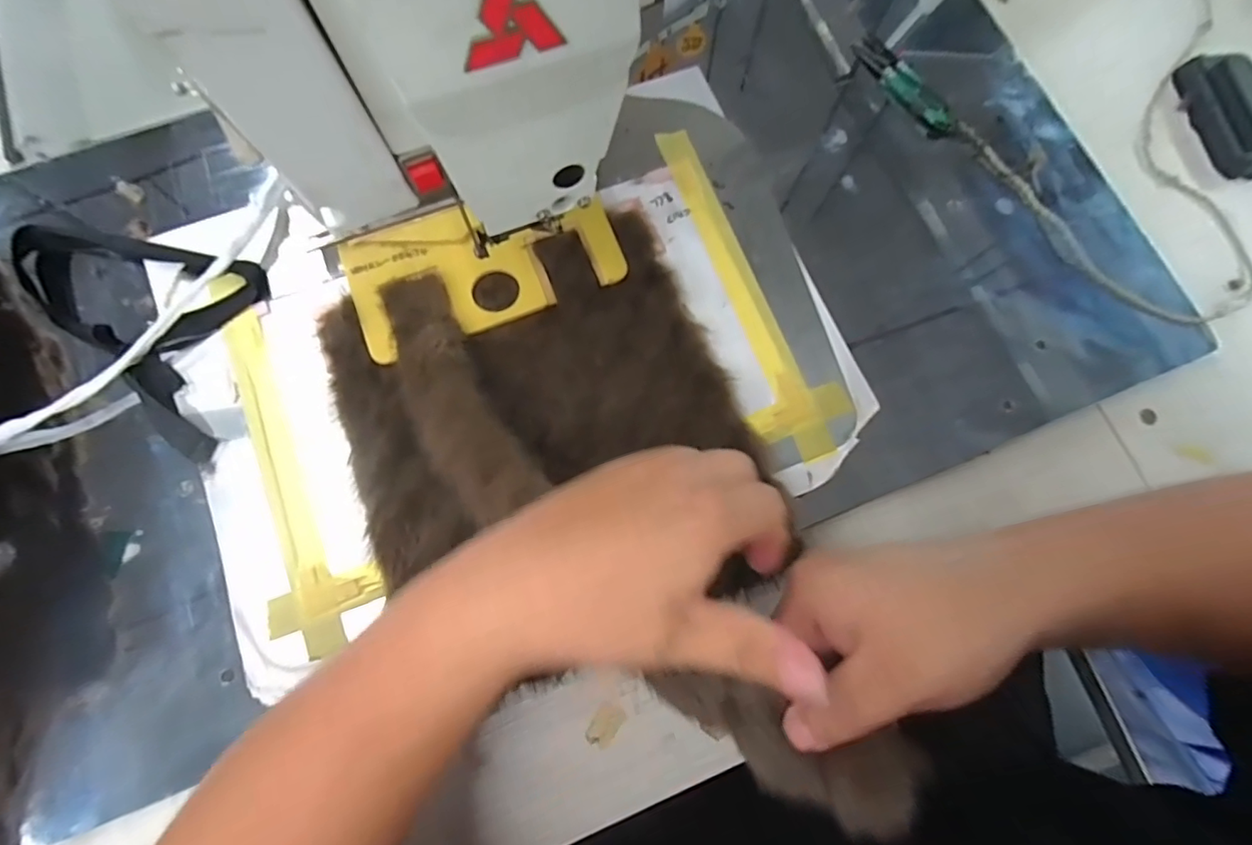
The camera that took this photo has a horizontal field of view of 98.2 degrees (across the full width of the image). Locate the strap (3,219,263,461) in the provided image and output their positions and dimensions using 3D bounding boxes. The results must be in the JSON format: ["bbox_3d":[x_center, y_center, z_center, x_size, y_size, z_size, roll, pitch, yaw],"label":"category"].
[{"bbox_3d":[-0.346,-0.058,0.360,0.179,0.016,0.136,10,75,1],"label":"strap"}]

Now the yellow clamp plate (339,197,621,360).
[{"bbox_3d":[-0.097,-0.111,0.373,0.180,0.008,0.091,-21,77,-7],"label":"yellow clamp plate"}]

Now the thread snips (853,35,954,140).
[{"bbox_3d":[0.220,-0.271,0.433,0.021,0.018,0.107,-28,78,-8],"label":"thread snips"}]

